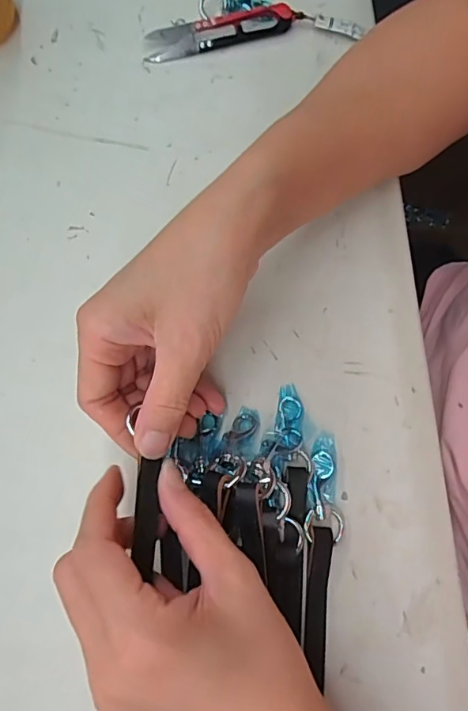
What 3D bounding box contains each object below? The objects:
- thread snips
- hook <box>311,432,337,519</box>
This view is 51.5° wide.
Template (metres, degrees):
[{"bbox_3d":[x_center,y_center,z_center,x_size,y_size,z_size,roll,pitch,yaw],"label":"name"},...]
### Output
[{"bbox_3d":[-0.011,-0.229,0.339,0.102,0.014,0.027,-14,77,-4],"label":"thread snips"},{"bbox_3d":[0.051,0.066,0.271,0.015,0.006,0.046,4,76,1],"label":"hook"}]

